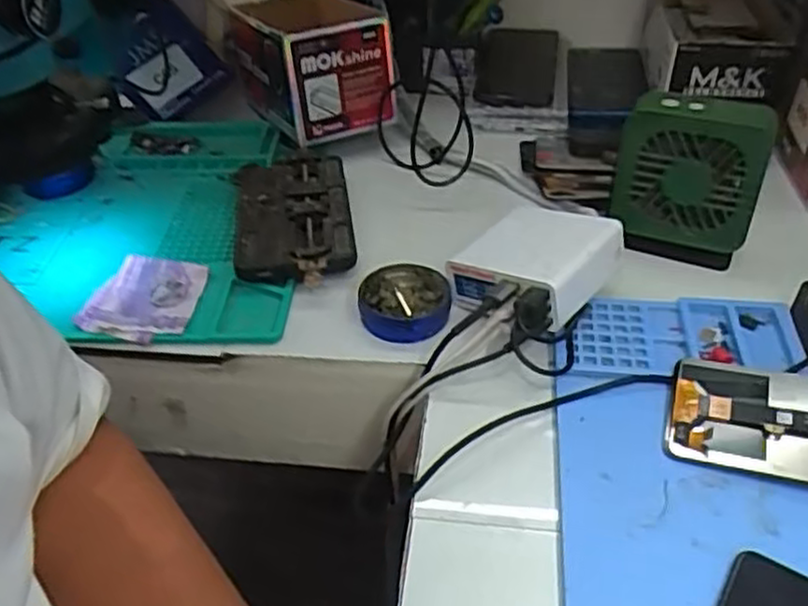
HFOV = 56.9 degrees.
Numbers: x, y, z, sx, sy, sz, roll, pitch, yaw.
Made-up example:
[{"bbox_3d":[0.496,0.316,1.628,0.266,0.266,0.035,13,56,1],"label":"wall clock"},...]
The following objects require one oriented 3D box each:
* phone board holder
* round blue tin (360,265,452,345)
[{"bbox_3d":[-0.084,-0.066,0.568,0.087,0.019,0.156,-7,41,-6],"label":"phone board holder"},{"bbox_3d":[0.000,-0.001,0.500,0.060,0.019,0.060,-1,41,1],"label":"round blue tin"}]

